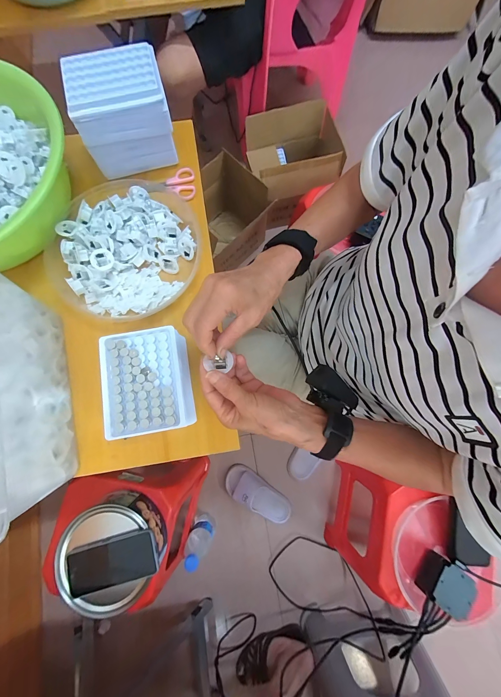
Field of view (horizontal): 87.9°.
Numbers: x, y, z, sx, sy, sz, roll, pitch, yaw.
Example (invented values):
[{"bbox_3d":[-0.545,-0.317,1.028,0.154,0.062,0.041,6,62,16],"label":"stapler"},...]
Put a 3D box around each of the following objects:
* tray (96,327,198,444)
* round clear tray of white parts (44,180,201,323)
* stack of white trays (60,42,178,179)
[{"bbox_3d":[-0.135,0.045,0.353,0.110,0.058,0.130,-10,79,-3],"label":"tray"},{"bbox_3d":[-0.199,-0.162,0.418,0.220,0.050,0.242,0,79,-1],"label":"round clear tray of white parts"},{"bbox_3d":[-0.191,-0.355,0.405,0.134,0.119,0.085,-15,79,-4],"label":"stack of white trays"}]

